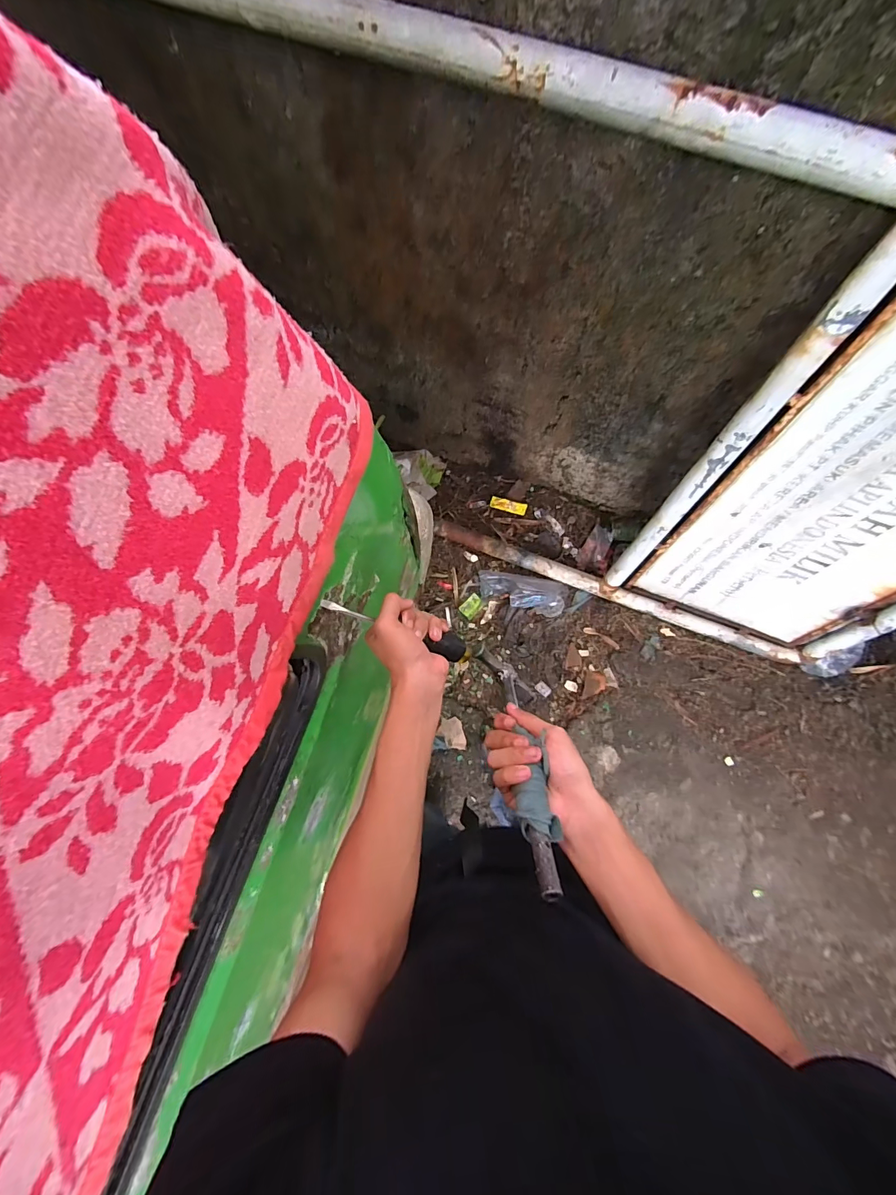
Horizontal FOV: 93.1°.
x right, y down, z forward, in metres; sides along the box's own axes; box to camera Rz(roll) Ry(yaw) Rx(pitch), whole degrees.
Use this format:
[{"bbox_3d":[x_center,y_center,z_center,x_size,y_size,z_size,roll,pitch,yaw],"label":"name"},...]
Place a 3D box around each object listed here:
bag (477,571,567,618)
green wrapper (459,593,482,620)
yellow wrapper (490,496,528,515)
[{"bbox_3d":[0.249,-0.022,1.437,0.299,0.051,0.110,16,74,4],"label":"bag"},{"bbox_3d":[0.082,0.030,1.465,0.059,0.004,0.079,45,85,6],"label":"green wrapper"},{"bbox_3d":[0.210,-0.319,1.474,0.126,0.005,0.042,17,90,9],"label":"yellow wrapper"}]

